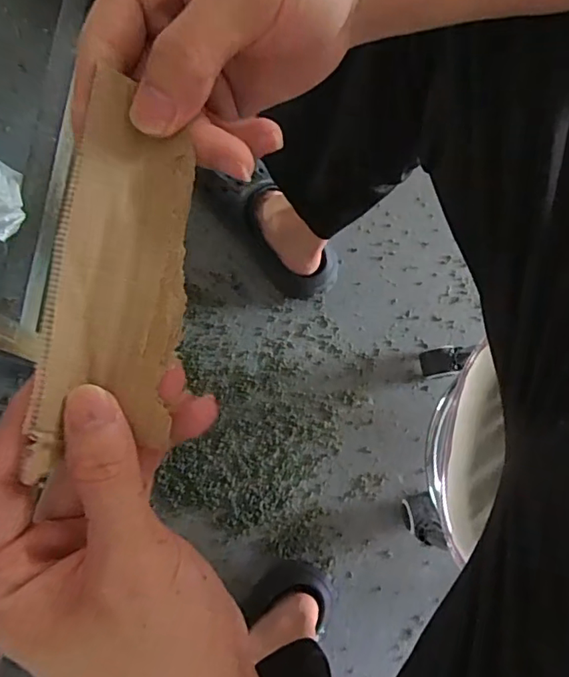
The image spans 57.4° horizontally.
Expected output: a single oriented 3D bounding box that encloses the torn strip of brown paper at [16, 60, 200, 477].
[{"bbox_3d":[-0.058,-0.021,0.187,0.045,0.010,0.131,10,88,-25],"label":"torn strip of brown paper"}]

